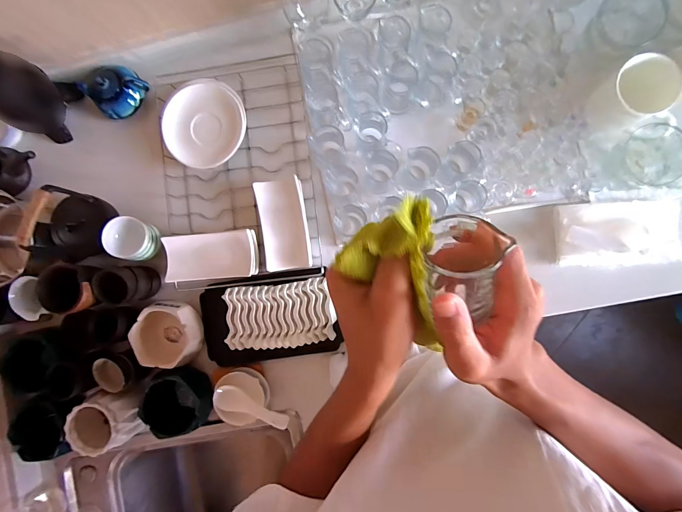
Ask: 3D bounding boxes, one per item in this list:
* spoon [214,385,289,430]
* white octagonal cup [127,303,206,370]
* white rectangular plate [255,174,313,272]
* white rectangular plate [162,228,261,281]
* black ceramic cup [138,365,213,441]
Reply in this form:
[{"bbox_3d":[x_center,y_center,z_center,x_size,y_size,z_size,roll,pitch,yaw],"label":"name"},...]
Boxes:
[{"bbox_3d":[-0.149,0.250,0.528,0.134,0.030,0.038,13,90,5],"label":"spoon"},{"bbox_3d":[-0.296,0.133,0.559,0.106,0.059,0.106,-9,89,5],"label":"white octagonal cup"},{"bbox_3d":[-0.094,-0.051,0.533,0.074,0.022,0.144,-9,89,5],"label":"white rectangular plate"},{"bbox_3d":[-0.214,0.000,0.530,0.150,0.020,0.076,-4,89,5],"label":"white rectangular plate"},{"bbox_3d":[-0.288,0.258,0.566,0.104,0.067,0.107,0,89,5],"label":"black ceramic cup"}]

